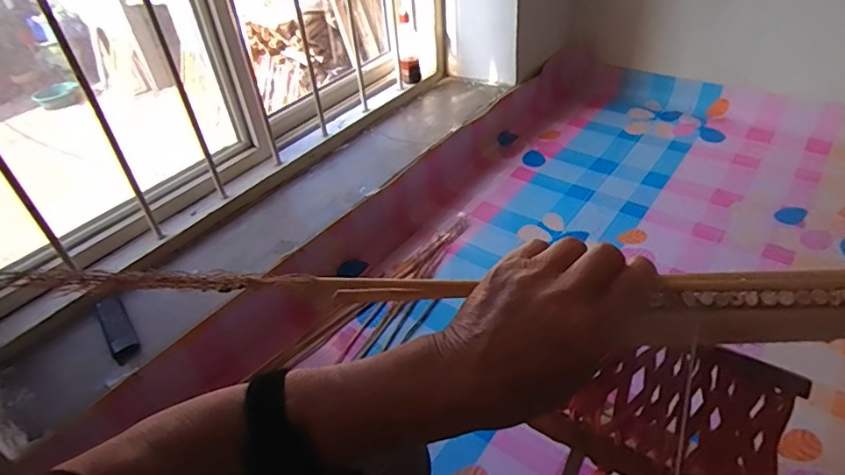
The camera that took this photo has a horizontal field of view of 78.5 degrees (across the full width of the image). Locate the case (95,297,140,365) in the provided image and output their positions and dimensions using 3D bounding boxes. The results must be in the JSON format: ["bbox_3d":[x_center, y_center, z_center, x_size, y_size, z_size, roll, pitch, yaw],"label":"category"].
[{"bbox_3d":[-0.574,0.169,0.976,0.051,0.039,0.173,-28,43,-27],"label":"case"}]

